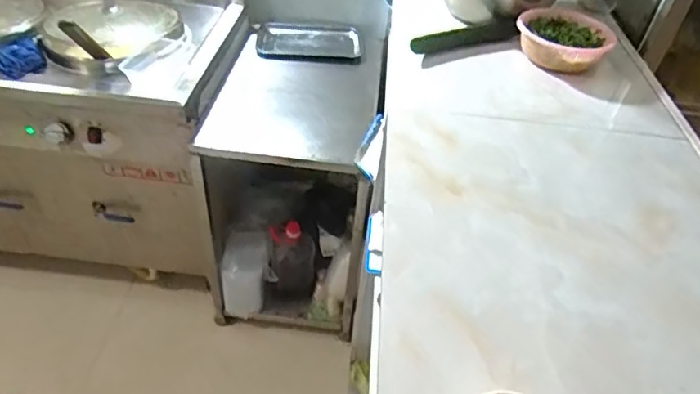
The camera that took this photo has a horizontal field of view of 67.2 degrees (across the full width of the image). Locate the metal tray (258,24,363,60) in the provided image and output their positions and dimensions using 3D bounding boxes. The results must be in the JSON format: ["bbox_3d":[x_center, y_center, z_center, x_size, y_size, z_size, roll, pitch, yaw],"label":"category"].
[{"bbox_3d":[-0.121,-0.463,1.549,0.296,0.027,0.198,-4,44,-10],"label":"metal tray"}]

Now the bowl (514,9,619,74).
[{"bbox_3d":[0.418,-0.308,1.034,0.178,0.058,0.171,28,47,22],"label":"bowl"}]

